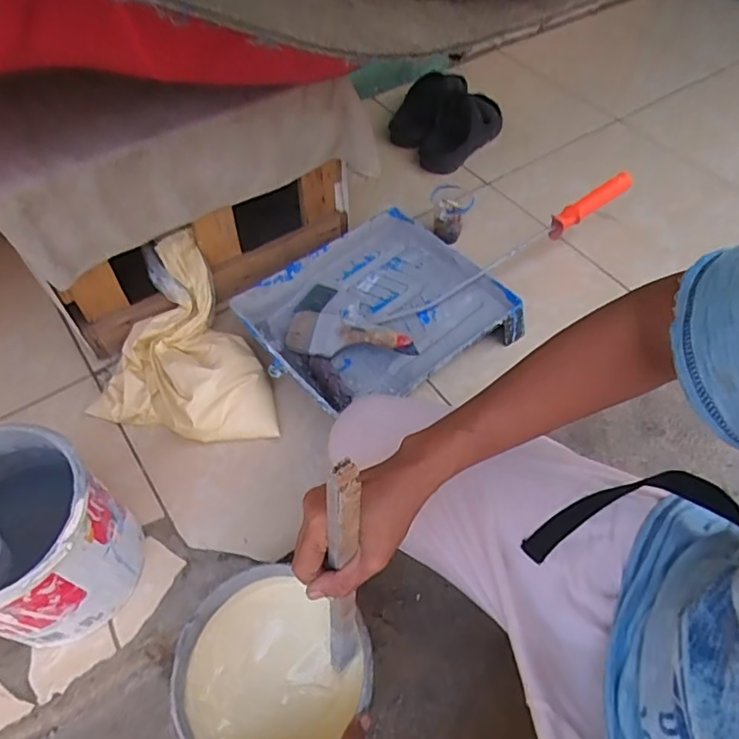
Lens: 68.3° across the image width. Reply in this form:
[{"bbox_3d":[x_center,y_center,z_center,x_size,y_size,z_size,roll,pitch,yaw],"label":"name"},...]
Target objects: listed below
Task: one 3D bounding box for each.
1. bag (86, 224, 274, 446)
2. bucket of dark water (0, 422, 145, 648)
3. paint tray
[{"bbox_3d":[-0.278,-0.019,0.746,0.227,0.129,0.275,-20,56,-14],"label":"bag"},{"bbox_3d":[-0.349,0.177,0.563,0.172,0.186,0.167,0,54,0],"label":"bucket of dark water"},{"bbox_3d":[0.013,-0.086,0.823,0.341,0.081,0.286,-35,61,-23],"label":"paint tray"}]

